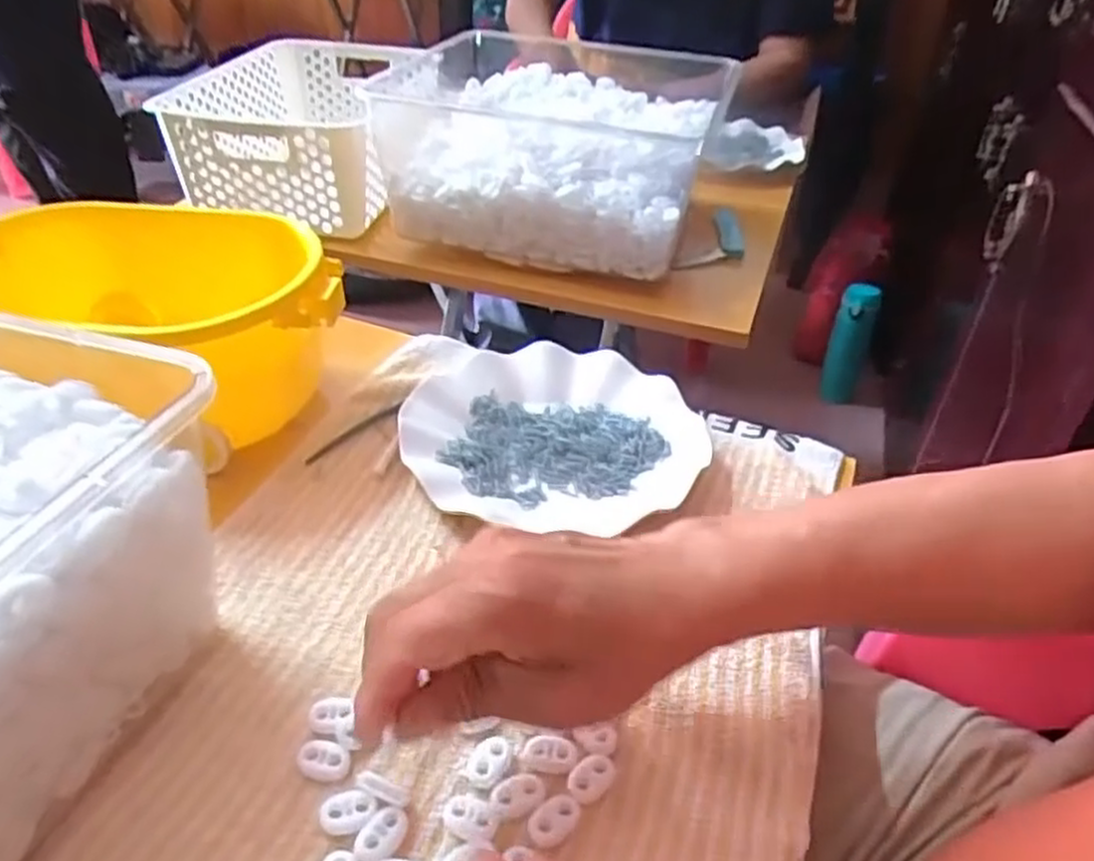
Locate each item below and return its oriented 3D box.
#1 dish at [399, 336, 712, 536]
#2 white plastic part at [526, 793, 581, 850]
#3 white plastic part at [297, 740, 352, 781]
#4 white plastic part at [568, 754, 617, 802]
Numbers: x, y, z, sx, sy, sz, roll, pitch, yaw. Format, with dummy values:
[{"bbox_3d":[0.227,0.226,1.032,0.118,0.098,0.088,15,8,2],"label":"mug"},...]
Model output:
[{"bbox_3d":[0.000,-0.012,0.511,0.183,0.026,0.191,2,37,-1],"label":"dish"},{"bbox_3d":[0.003,0.154,0.307,0.023,0.004,0.016,-25,45,-31],"label":"white plastic part"},{"bbox_3d":[-0.093,0.139,0.325,0.023,0.007,0.014,13,39,14],"label":"white plastic part"},{"bbox_3d":[0.019,0.143,0.321,0.022,0.004,0.016,-27,46,-33],"label":"white plastic part"}]

